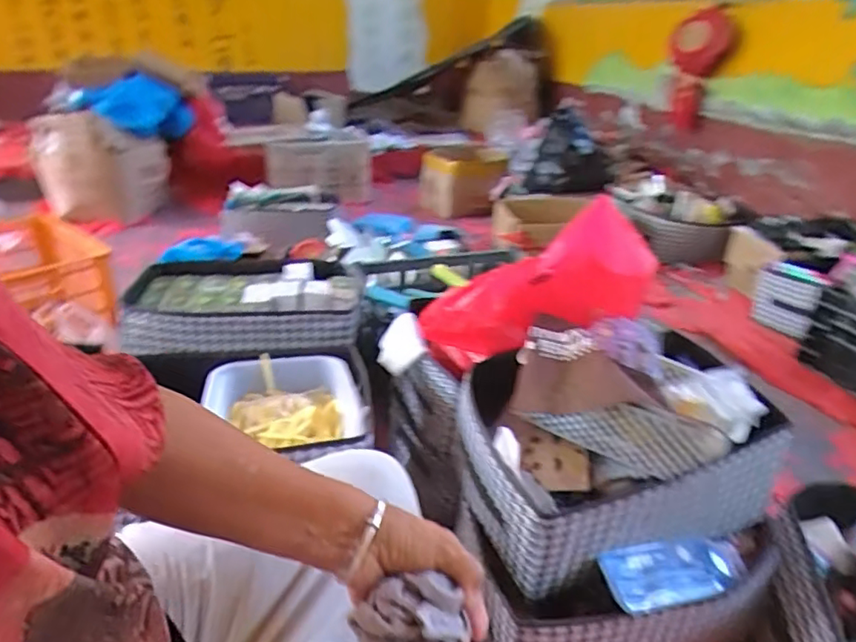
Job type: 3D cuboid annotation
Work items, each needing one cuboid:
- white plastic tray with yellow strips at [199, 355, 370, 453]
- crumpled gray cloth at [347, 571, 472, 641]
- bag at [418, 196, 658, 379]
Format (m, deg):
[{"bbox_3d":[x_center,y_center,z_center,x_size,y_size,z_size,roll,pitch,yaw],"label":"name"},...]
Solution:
[{"bbox_3d":[-0.227,0.123,0.907,0.234,0.061,0.169,-1,26,-7],"label":"white plastic tray with yellow strips"},{"bbox_3d":[-0.011,0.200,0.373,0.072,0.054,0.039,0,26,-5],"label":"crumpled gray cloth"},{"bbox_3d":[0.161,-0.036,0.884,0.333,0.201,0.082,-22,30,-4],"label":"bag"}]

